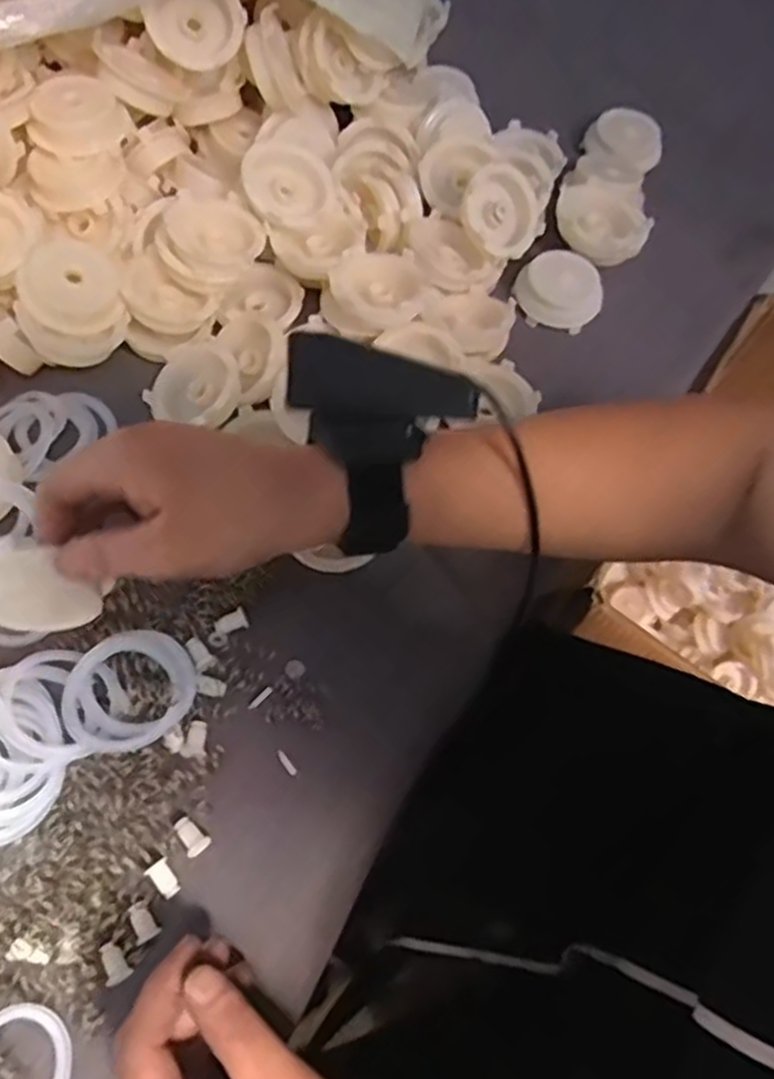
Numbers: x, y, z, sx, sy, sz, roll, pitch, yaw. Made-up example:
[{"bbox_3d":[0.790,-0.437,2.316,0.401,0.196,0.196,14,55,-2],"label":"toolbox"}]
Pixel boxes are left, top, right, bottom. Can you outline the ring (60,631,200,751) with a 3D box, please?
[{"bbox_3d":[-0.118,0.069,0.352,0.054,0.013,0.057,1,66,-2],"label":"ring"}]

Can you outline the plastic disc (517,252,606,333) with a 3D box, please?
[{"bbox_3d":[0.106,-0.152,0.472,0.052,0.009,0.046,8,100,-5],"label":"plastic disc"}]

